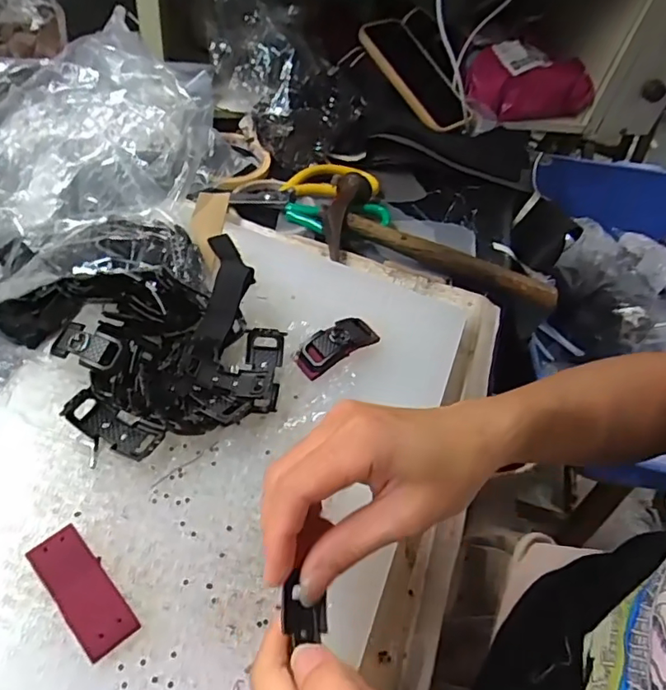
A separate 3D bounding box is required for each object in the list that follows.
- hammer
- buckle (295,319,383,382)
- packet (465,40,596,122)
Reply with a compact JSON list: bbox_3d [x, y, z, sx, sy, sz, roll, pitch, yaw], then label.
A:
[{"bbox_3d":[0.102,-0.084,0.529,0.232,0.032,0.106,23,51,-1],"label":"hammer"},{"bbox_3d":[0.003,-0.002,0.397,0.063,0.017,0.024,-30,62,-30],"label":"buckle"},{"bbox_3d":[0.257,-0.338,0.720,0.170,0.065,0.051,-7,53,-16],"label":"packet"}]

